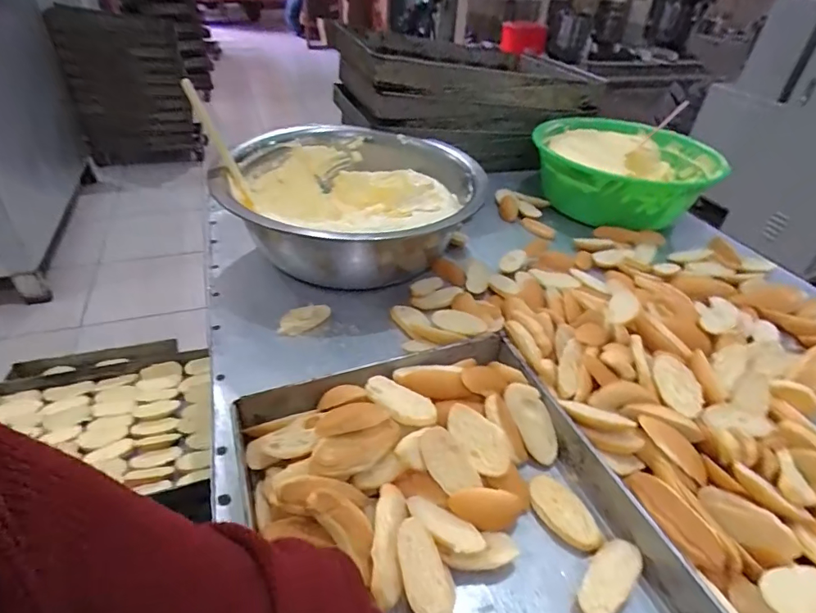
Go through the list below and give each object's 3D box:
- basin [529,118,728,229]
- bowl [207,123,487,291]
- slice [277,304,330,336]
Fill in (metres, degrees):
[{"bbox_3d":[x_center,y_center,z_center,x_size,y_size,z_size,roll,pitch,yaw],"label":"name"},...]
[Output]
[{"bbox_3d":[0.508,-0.308,1.120,0.390,0.171,0.390,10,39,6],"label":"basin"},{"bbox_3d":[-0.104,-0.181,0.887,0.430,0.179,0.461,3,39,-2],"label":"bowl"},{"bbox_3d":[-0.166,0.020,0.742,0.084,0.024,0.042,-18,44,-26],"label":"slice"}]

